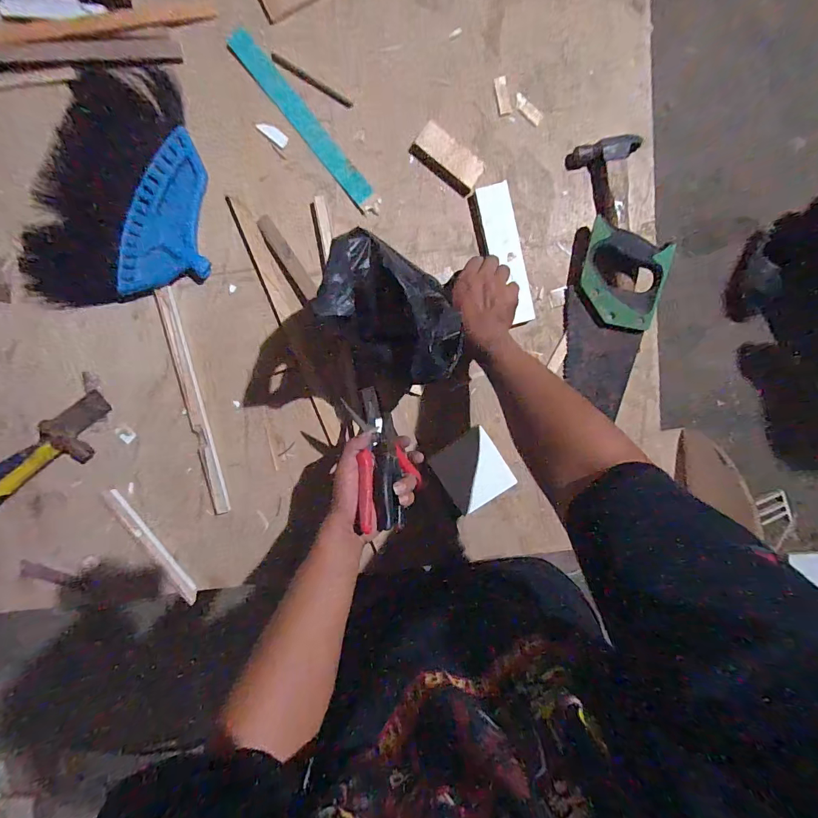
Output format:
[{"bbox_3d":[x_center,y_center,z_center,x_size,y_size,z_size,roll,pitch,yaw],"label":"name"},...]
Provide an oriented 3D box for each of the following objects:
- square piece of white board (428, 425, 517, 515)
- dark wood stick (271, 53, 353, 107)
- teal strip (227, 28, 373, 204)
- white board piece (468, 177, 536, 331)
[{"bbox_3d":[0.100,0.098,0.633,0.100,0.005,0.105,-35,81,8],"label":"square piece of white board"},{"bbox_3d":[-0.139,-0.472,0.577,0.126,0.004,0.012,29,95,-6],"label":"dark wood stick"},{"bbox_3d":[-0.152,-0.417,0.577,0.032,0.007,0.276,-40,97,3],"label":"teal strip"},{"bbox_3d":[0.142,-0.227,0.603,0.056,0.022,0.203,-16,98,-1],"label":"white board piece"}]

